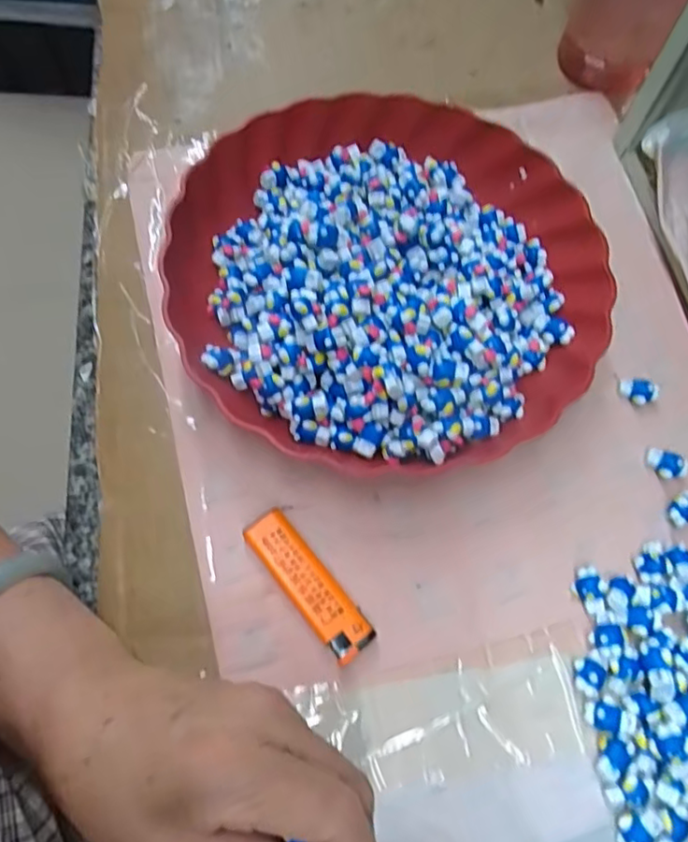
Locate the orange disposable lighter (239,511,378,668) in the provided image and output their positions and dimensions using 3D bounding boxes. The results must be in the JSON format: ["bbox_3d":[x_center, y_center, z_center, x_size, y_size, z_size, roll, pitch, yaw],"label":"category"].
[{"bbox_3d":[-0.018,0.081,0.294,0.022,0.014,0.079,-37,73,-15],"label":"orange disposable lighter"}]

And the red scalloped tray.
[{"bbox_3d":[0.026,-0.090,0.347,0.239,0.055,0.241,3,68,-1],"label":"red scalloped tray"}]

